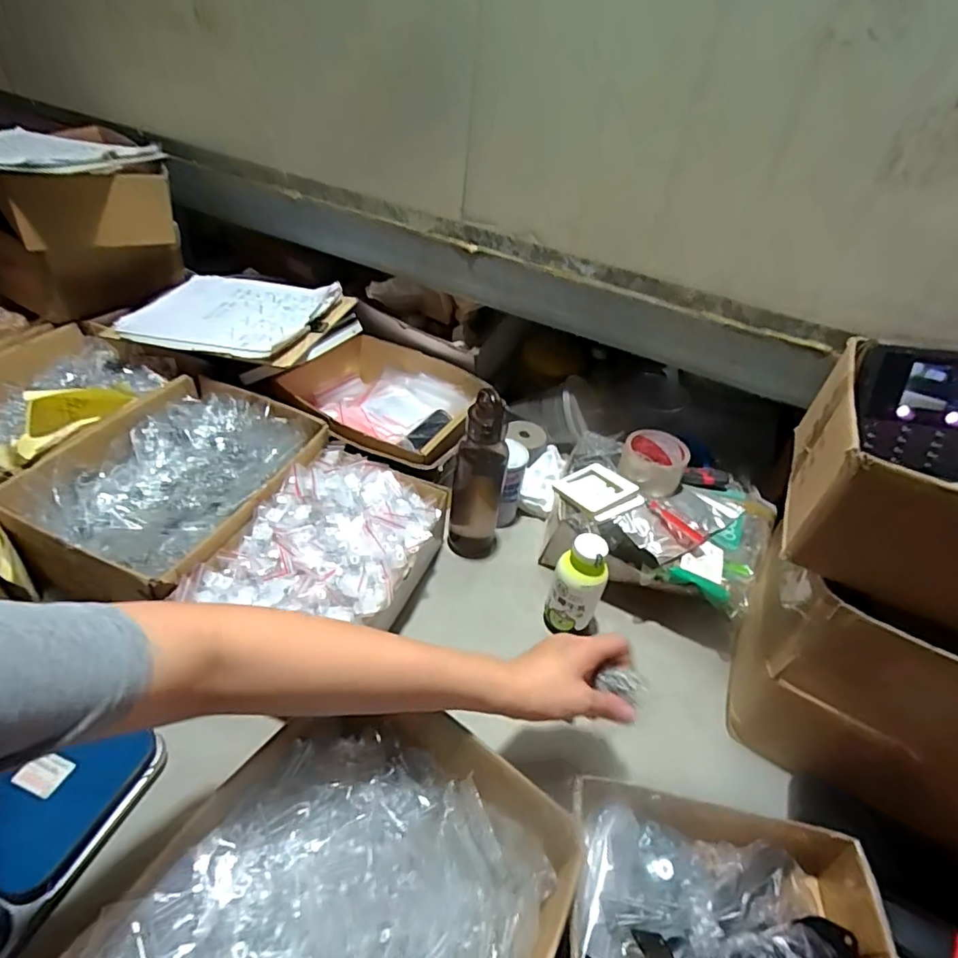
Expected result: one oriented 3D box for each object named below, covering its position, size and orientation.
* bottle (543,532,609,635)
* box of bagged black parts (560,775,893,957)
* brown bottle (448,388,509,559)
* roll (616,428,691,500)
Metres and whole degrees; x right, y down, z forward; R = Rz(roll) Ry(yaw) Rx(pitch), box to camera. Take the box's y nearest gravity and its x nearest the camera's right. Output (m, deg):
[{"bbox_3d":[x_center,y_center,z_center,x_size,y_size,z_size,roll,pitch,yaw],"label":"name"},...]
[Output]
[{"bbox_3d":[0.119,0.130,0.662,0.063,0.132,0.050,19,42,13],"label":"bottle"},{"bbox_3d":[0.202,0.372,0.434,0.256,0.096,0.194,12,41,4],"label":"box of bagged black parts"},{"bbox_3d":[0.003,-0.003,0.727,0.066,0.248,0.062,9,41,2],"label":"brown bottle"},{"bbox_3d":[0.249,-0.025,0.780,0.086,0.046,0.105,12,41,5],"label":"roll"}]

